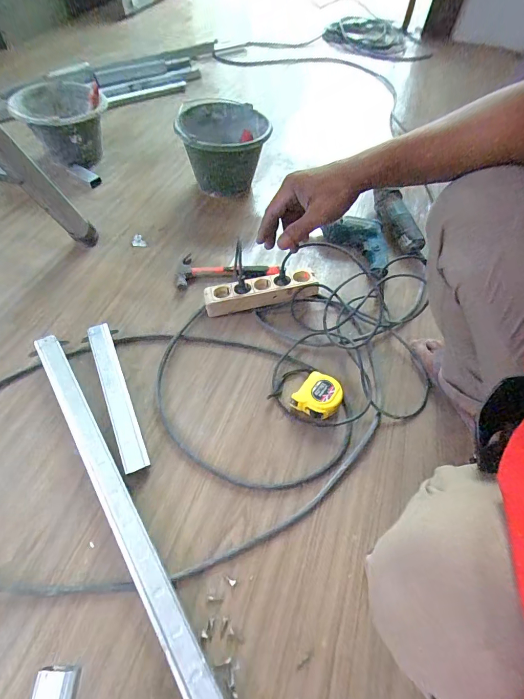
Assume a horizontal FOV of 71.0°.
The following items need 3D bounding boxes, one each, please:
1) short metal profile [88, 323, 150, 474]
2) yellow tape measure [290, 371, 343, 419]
[{"bbox_3d":[-0.266,0.079,0.673,0.039,0.029,0.300,-19,61,-17],"label":"short metal profile"},{"bbox_3d":[0.105,0.088,0.688,0.082,0.040,0.087,38,62,18],"label":"yellow tape measure"}]

